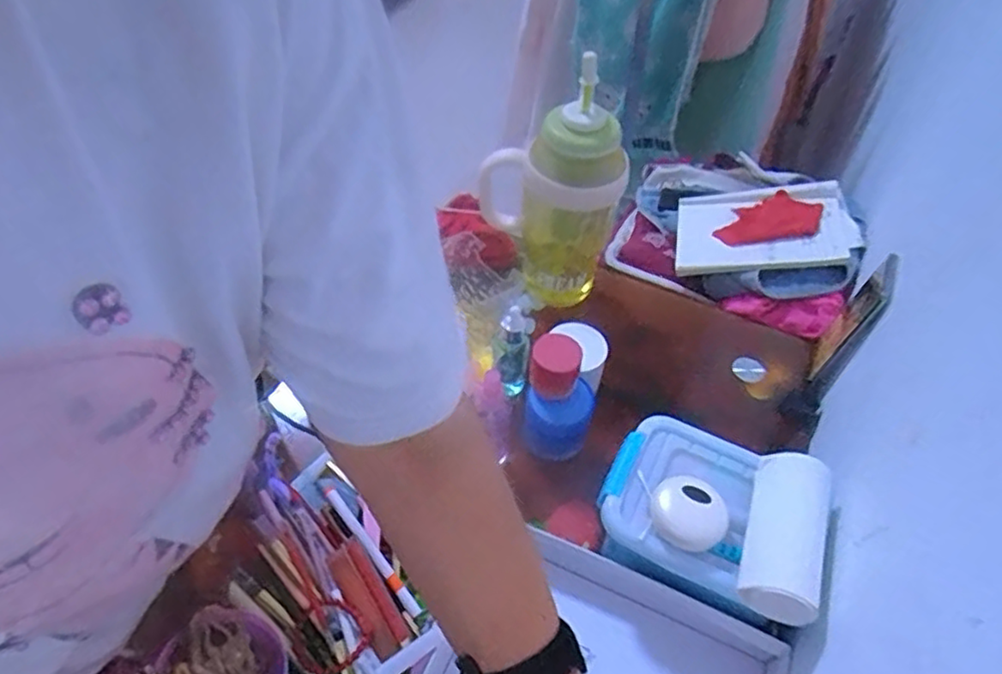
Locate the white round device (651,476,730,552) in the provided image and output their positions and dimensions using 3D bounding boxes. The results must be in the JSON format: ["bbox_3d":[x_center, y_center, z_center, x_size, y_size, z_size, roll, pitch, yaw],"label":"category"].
[{"bbox_3d":[0.148,0.141,0.525,0.058,0.032,0.050,21,51,14],"label":"white round device"}]

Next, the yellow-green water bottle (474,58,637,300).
[{"bbox_3d":[0.051,-0.142,0.727,0.145,0.271,0.094,7,49,3],"label":"yellow-green water bottle"}]

